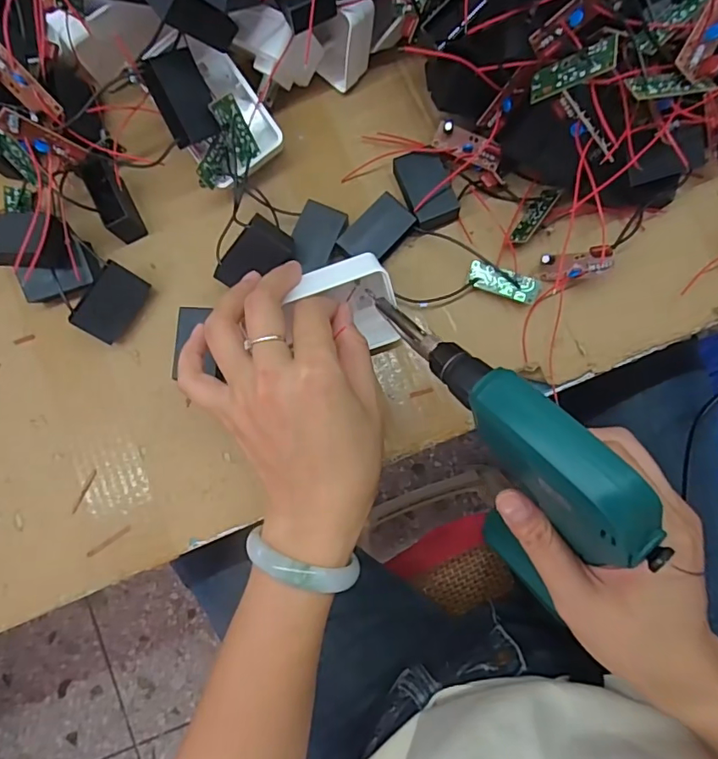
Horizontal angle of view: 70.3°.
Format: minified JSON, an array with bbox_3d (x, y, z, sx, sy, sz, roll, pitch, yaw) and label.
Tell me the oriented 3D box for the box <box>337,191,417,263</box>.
[{"bbox_3d":[0.013,-0.096,0.335,0.032,0.017,0.046,41,88,7],"label":"box"}]

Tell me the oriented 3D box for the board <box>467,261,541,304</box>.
[{"bbox_3d":[0.094,-0.062,0.327,0.046,0.010,0.018,19,85,5],"label":"board"}]

